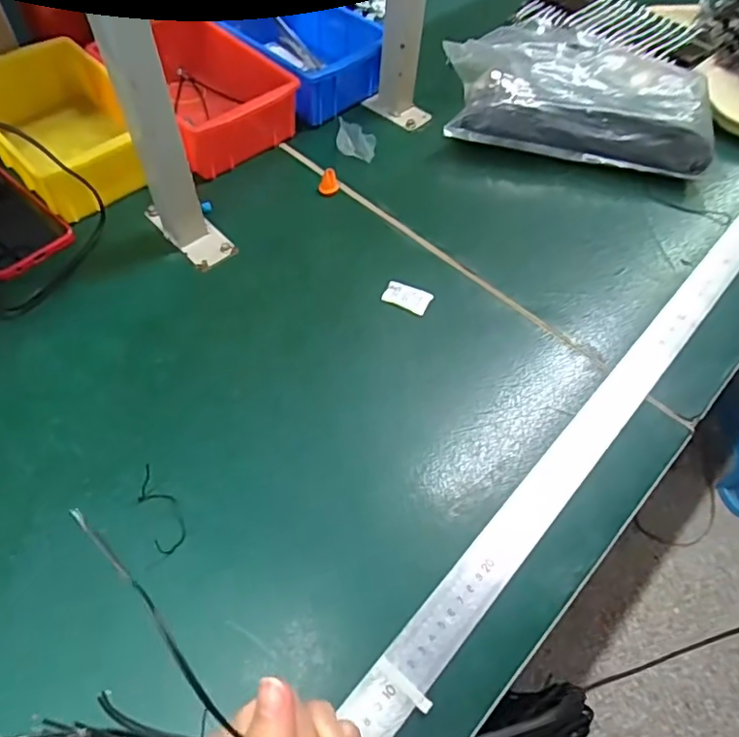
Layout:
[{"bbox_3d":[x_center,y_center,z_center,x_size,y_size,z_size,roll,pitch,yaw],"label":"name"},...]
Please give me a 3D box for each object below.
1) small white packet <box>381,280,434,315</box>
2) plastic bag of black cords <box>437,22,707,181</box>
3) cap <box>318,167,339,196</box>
[{"bbox_3d":[0.033,-0.063,0.504,0.041,0.004,0.024,19,57,9],"label":"small white packet"},{"bbox_3d":[0.222,-0.295,0.629,0.273,0.079,0.201,3,56,-2],"label":"plastic bag of black cords"},{"bbox_3d":[-0.040,-0.187,0.575,0.020,0.018,0.019,2,56,-2],"label":"cap"}]

